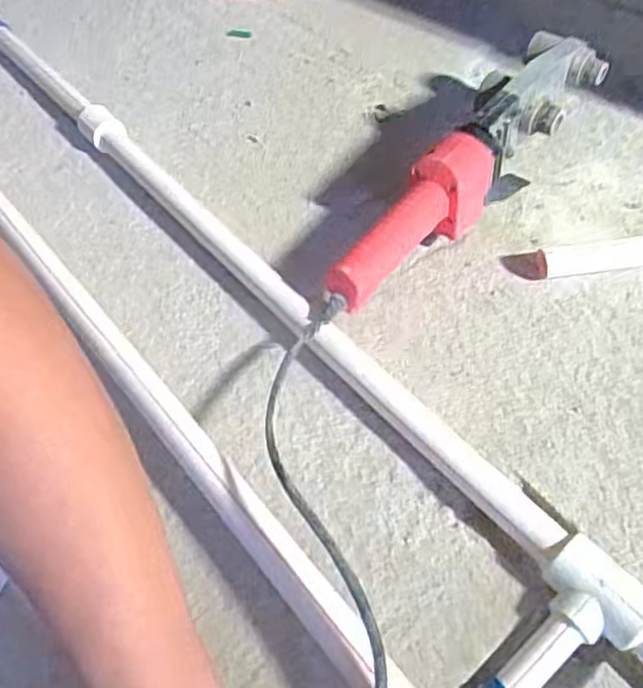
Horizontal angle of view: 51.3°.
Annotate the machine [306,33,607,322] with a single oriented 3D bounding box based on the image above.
[{"bbox_3d":[0.119,-0.142,0.569,0.075,0.096,0.358,32,61,26],"label":"machine"}]

